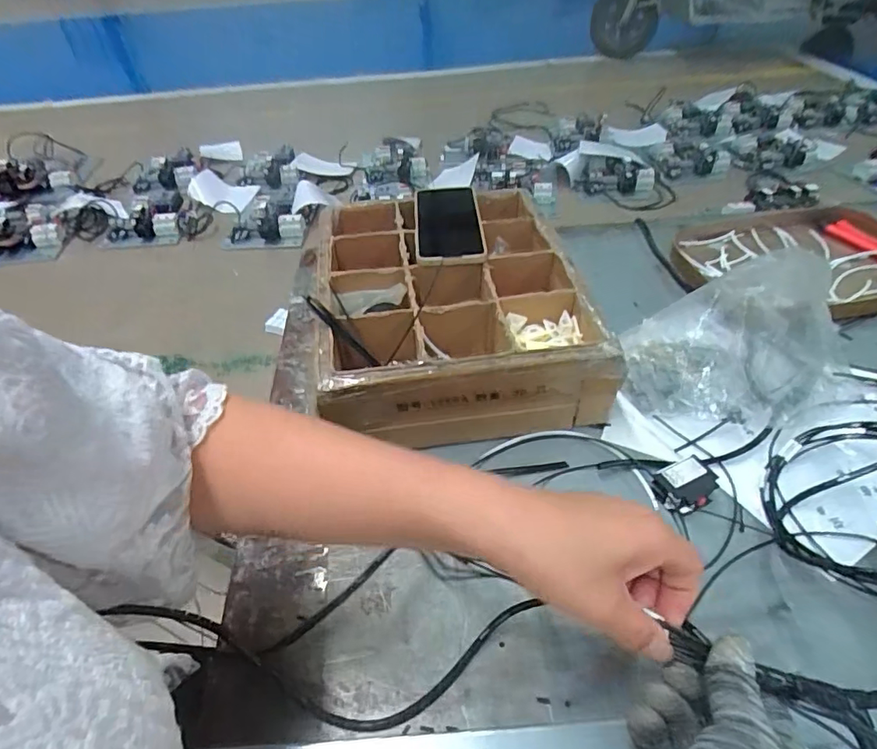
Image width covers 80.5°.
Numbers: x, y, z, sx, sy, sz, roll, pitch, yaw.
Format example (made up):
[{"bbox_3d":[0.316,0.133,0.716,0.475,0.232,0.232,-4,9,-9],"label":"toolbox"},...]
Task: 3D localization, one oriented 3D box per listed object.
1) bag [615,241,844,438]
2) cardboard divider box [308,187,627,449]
[{"bbox_3d":[0.300,-0.028,0.508,0.201,0.133,0.125,10,47,14],"label":"bag"},{"bbox_3d":[0.007,-0.085,0.589,0.265,0.094,0.322,-9,45,-5],"label":"cardboard divider box"}]

